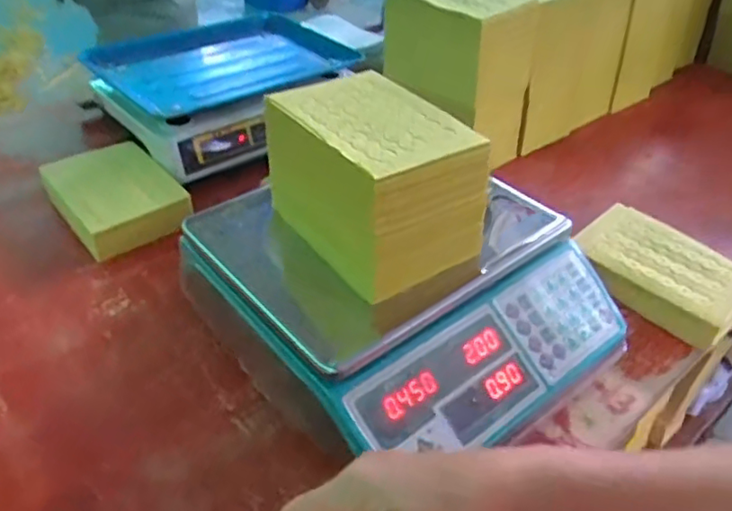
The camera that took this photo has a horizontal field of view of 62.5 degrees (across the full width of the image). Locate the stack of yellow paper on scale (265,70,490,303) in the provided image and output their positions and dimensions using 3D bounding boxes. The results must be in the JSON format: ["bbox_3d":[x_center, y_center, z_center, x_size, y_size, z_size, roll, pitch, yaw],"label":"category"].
[{"bbox_3d":[0.007,-0.068,0.516,0.121,0.104,0.162,-24,47,-29],"label":"stack of yellow paper on scale"}]

